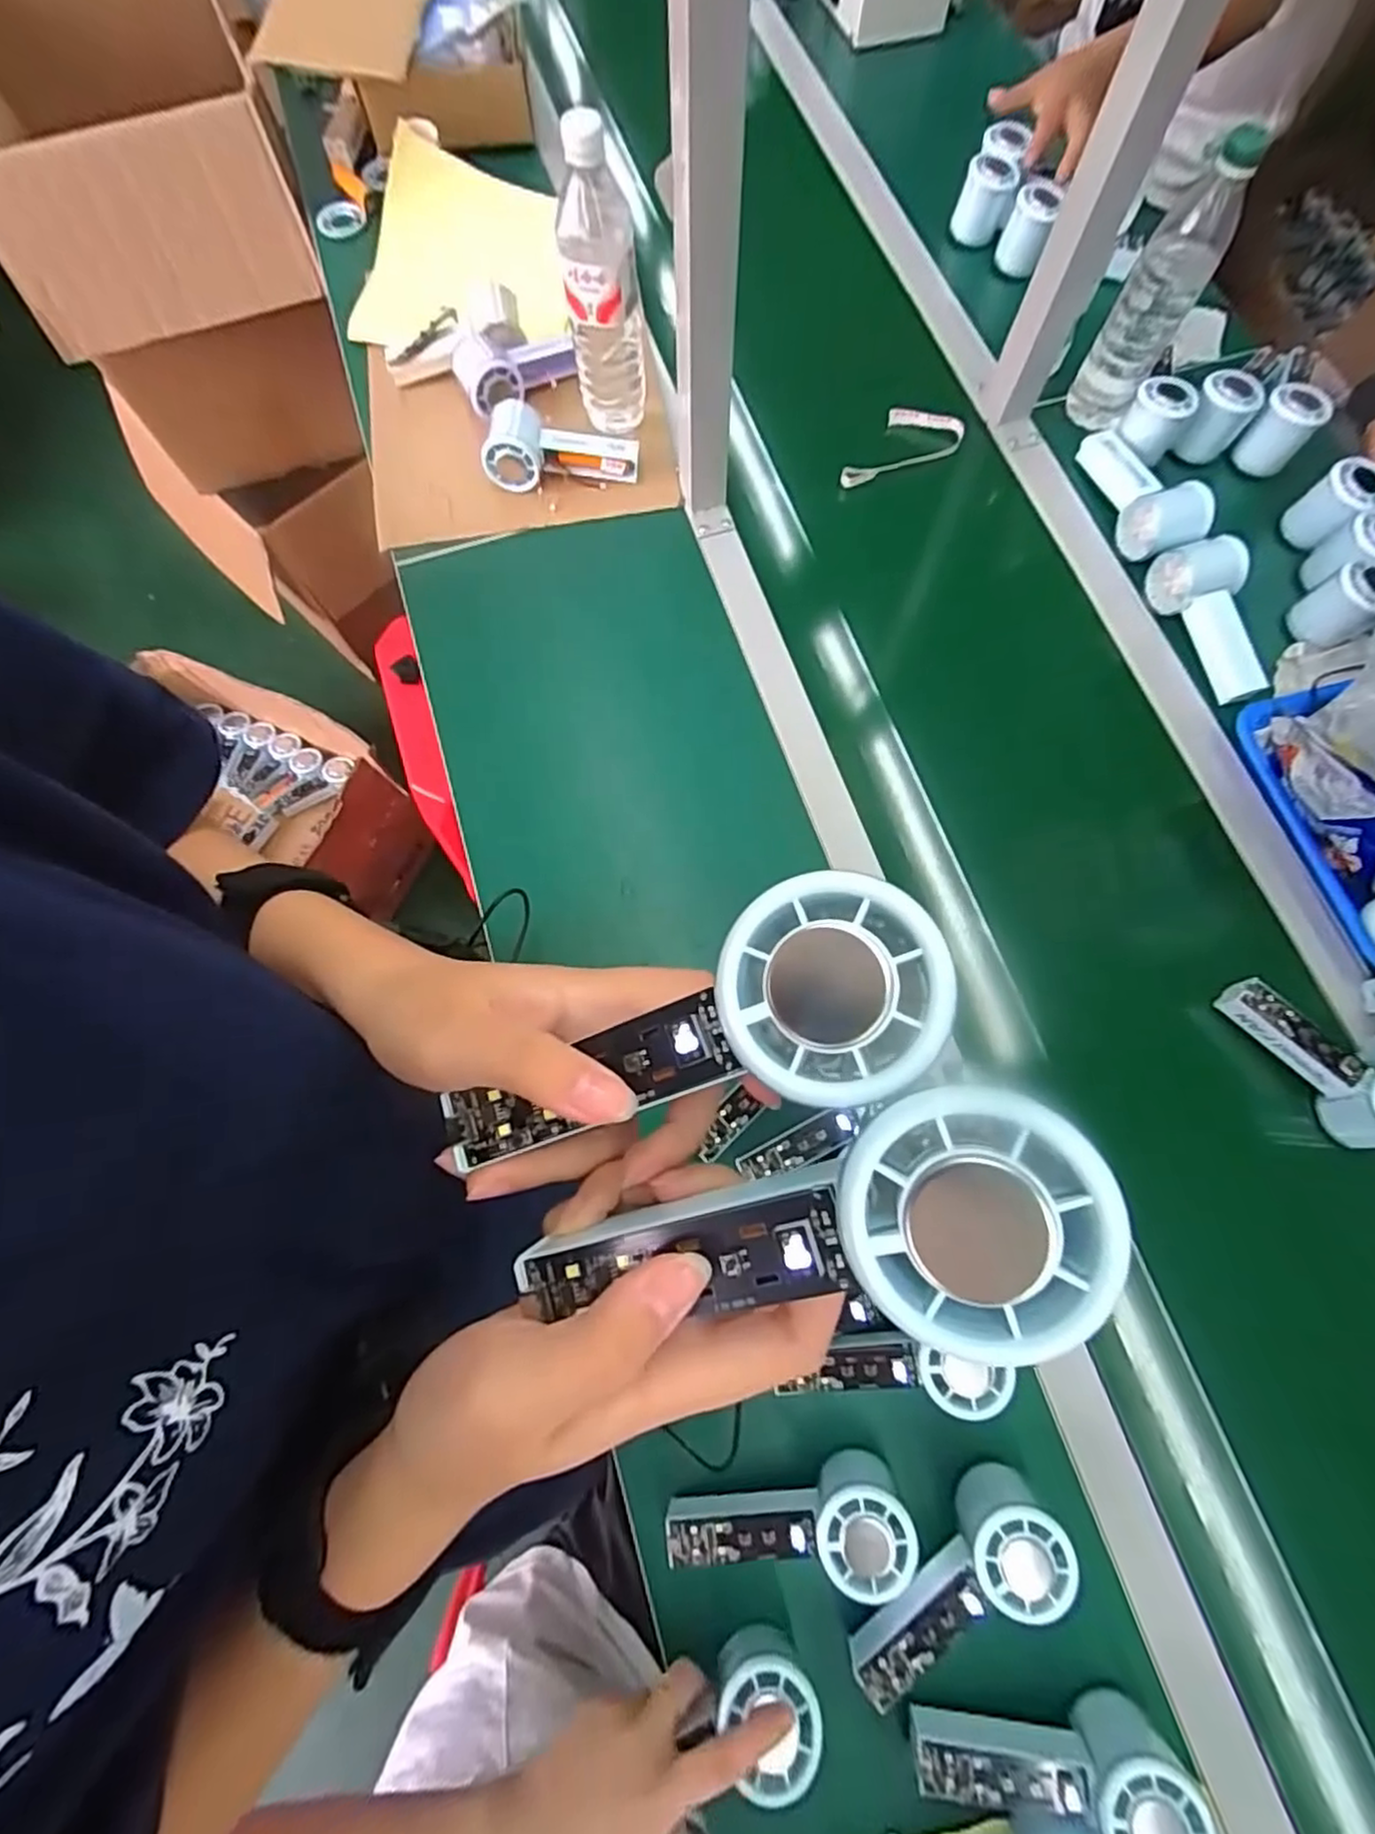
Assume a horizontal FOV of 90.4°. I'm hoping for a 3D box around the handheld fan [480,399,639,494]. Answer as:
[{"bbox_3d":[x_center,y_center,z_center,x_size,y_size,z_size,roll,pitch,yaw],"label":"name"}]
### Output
[{"bbox_3d":[-0.124,-0.460,0.683,0.144,0.052,0.076,5,74,3],"label":"handheld fan"}]

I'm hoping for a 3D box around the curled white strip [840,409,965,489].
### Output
[{"bbox_3d":[0.223,-0.479,0.707,0.082,0.018,0.123,32,77,10],"label":"curled white strip"}]

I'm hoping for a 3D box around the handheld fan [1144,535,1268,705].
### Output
[{"bbox_3d":[0.488,-0.275,0.626,0.063,0.053,0.153,-24,75,-6],"label":"handheld fan"}]

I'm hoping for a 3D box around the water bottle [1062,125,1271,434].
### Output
[{"bbox_3d":[0.437,-0.575,0.632,0.065,0.210,0.067,34,77,10],"label":"water bottle"}]

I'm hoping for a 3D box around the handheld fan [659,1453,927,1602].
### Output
[{"bbox_3d":[0.063,0.388,0.428,0.149,0.048,0.058,-10,74,-2],"label":"handheld fan"}]

